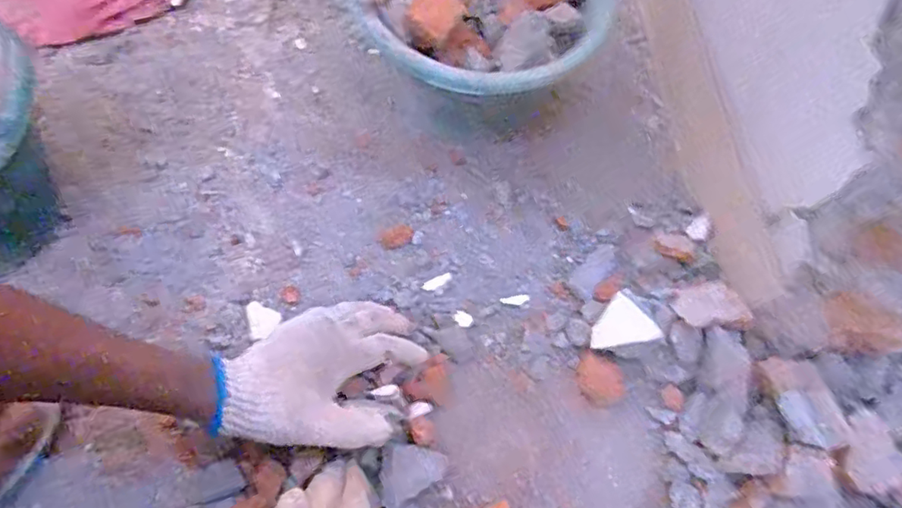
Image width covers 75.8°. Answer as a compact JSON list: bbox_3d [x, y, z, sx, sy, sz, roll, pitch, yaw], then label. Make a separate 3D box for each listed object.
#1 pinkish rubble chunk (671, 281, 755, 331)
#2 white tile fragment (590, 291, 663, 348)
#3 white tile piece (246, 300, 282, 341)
[{"bbox_3d":[0.243,0.050,0.544,0.064,0.014,0.046,-8,69,18],"label":"pinkish rubble chunk"},{"bbox_3d":[0.161,0.075,0.547,0.053,0.004,0.056,48,111,30],"label":"white tile fragment"},{"bbox_3d":[-0.193,0.067,0.580,0.035,0.004,0.033,23,67,8],"label":"white tile piece"}]

